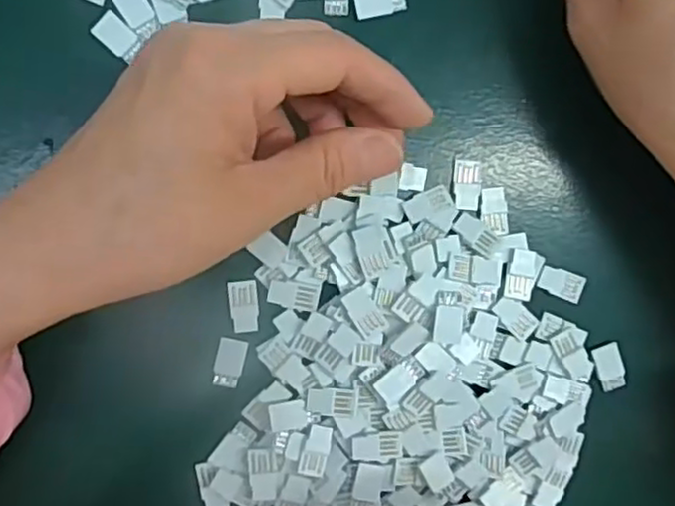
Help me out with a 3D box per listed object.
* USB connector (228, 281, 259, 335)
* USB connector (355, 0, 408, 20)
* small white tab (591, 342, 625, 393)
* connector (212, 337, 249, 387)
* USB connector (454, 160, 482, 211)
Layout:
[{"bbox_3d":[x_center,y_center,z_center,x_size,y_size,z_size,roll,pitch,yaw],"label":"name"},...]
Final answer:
[{"bbox_3d":[-0.038,0.022,0.281,0.011,0.004,0.021,-6,96,-4],"label":"USB connector"},{"bbox_3d":[0.017,-0.100,0.275,0.020,0.004,0.011,-12,96,-4],"label":"USB connector"},{"bbox_3d":[0.118,0.049,0.297,0.012,0.004,0.020,-21,97,-3],"label":"small white tab"},{"bbox_3d":[-0.044,0.045,0.283,0.012,0.004,0.021,14,94,-6],"label":"connector"},{"bbox_3d":[0.054,-0.028,0.284,0.011,0.004,0.020,5,95,-5],"label":"USB connector"}]

